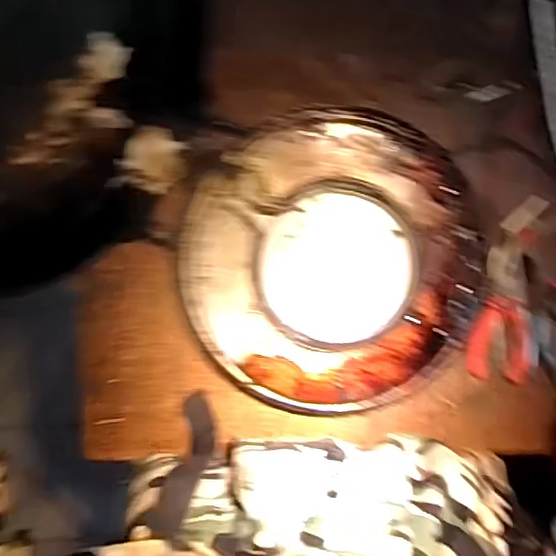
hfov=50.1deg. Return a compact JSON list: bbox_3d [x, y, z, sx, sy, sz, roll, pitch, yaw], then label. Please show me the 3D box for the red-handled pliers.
[{"bbox_3d":[0.236,0.035,0.611,0.058,0.020,0.140,9,94,0],"label":"red-handled pliers"}]

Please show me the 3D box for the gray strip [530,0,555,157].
[{"bbox_3d":[0.273,-0.166,0.573,0.018,0.031,0.199,-16,94,2],"label":"gray strip"}]

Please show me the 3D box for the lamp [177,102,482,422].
[{"bbox_3d":[0.056,-0.013,0.599,0.294,0.044,0.294,0,94,0],"label":"lamp"}]

